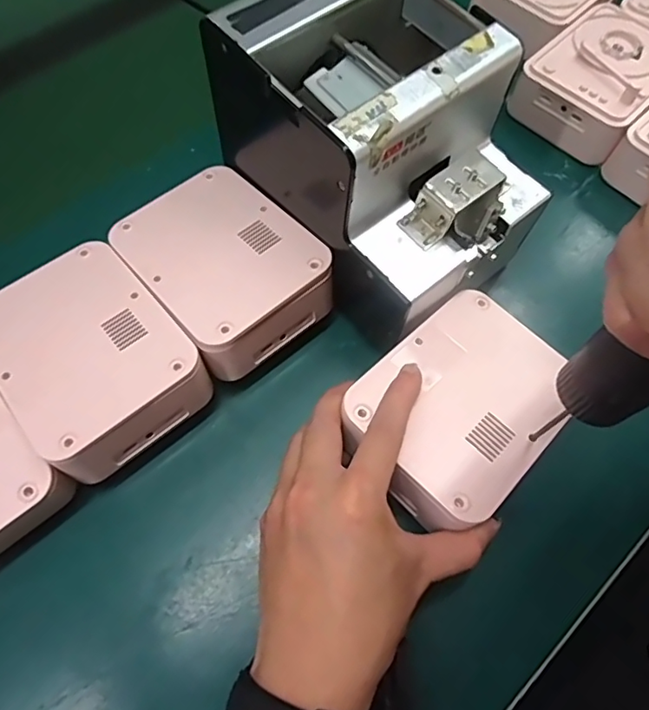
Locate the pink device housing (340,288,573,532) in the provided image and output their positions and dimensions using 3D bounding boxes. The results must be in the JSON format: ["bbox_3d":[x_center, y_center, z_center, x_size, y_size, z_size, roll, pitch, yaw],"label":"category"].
[{"bbox_3d":[0.081,0.027,0.308,0.096,0.033,0.130,41,71,18],"label":"pink device housing"}]

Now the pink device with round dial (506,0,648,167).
[{"bbox_3d":[0.232,-0.231,0.446,0.100,0.046,0.132,40,71,18],"label":"pink device with round dial"}]

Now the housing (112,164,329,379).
[{"bbox_3d":[-0.065,-0.060,0.344,0.097,0.038,0.127,-38,70,-16],"label":"housing"}]

